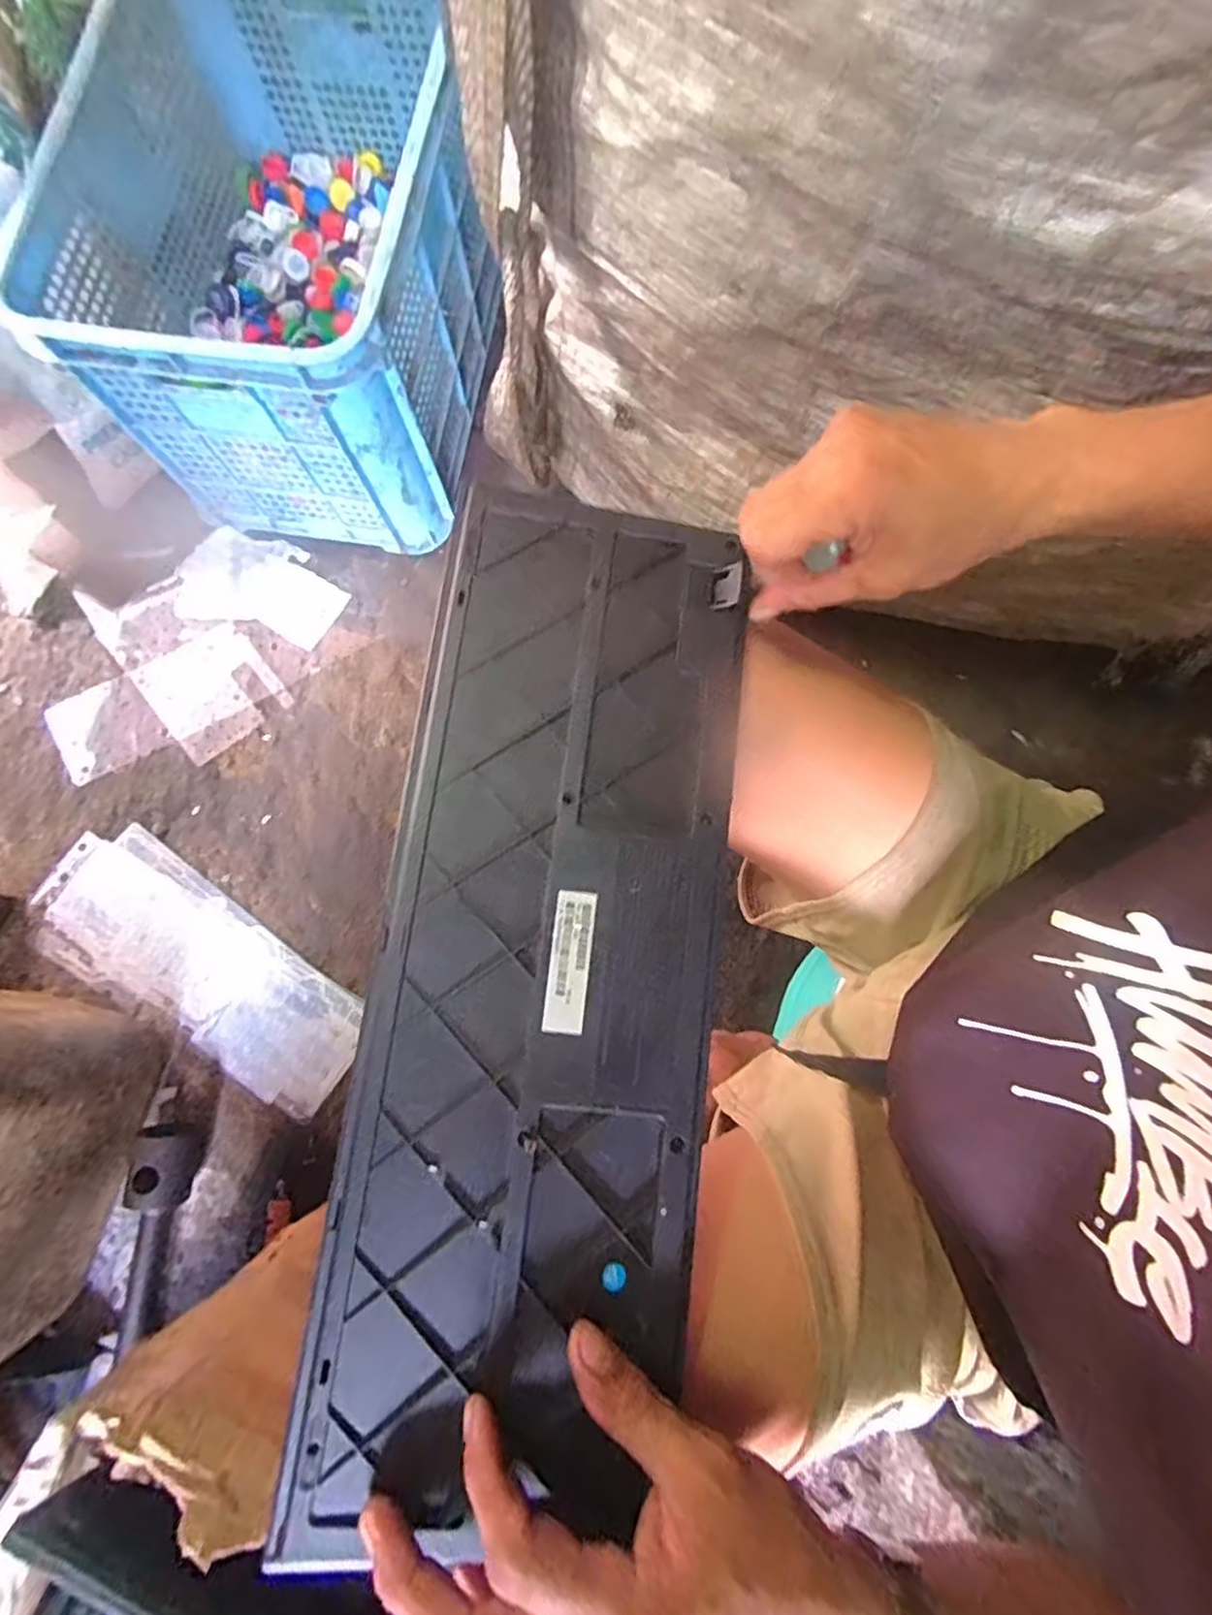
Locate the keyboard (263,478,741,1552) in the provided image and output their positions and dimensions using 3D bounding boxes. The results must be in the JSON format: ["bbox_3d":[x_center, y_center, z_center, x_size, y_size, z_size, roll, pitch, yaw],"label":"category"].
[{"bbox_3d":[-0.023,0.060,0.290,0.143,0.023,0.418,8,78,1],"label":"keyboard"}]

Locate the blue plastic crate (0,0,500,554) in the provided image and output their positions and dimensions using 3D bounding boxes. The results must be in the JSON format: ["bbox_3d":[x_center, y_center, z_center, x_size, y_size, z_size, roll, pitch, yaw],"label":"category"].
[{"bbox_3d":[-0.348,-0.616,0.778,0.380,0.316,0.515,12,79,2],"label":"blue plastic crate"}]

